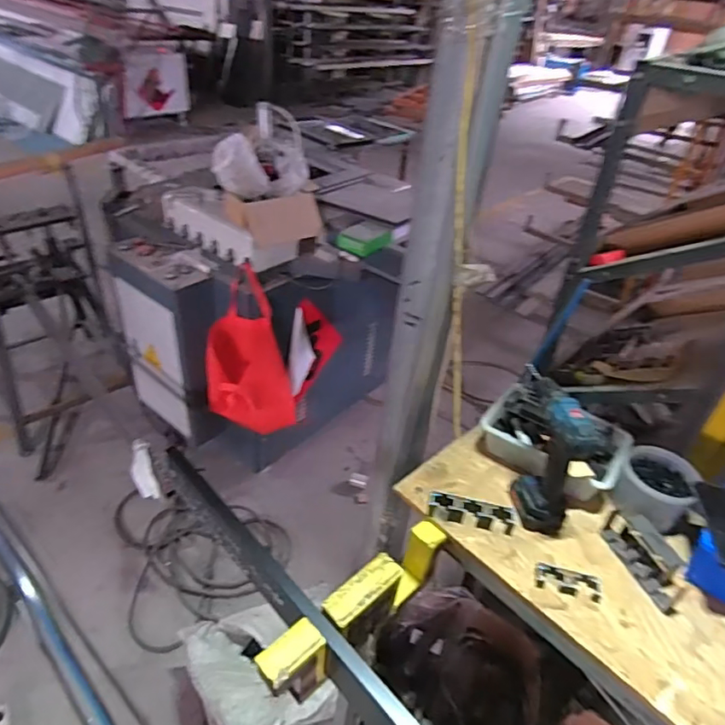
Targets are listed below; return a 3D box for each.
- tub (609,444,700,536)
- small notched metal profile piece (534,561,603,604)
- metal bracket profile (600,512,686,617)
[{"bbox_3d":[0.489,0.206,0.881,0.105,0.081,0.109,4,36,-3],"label":"tub"},{"bbox_3d":[0.299,0.320,0.767,0.093,0.024,0.031,13,37,8],"label":"small notched metal profile piece"},{"bbox_3d":[0.433,0.295,0.804,0.058,0.048,0.144,-8,38,-18],"label":"metal bracket profile"}]

